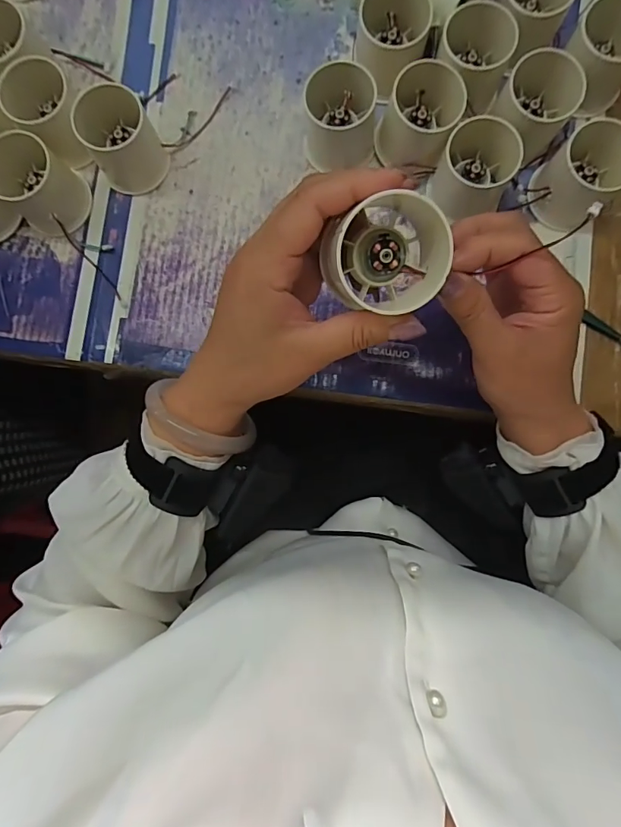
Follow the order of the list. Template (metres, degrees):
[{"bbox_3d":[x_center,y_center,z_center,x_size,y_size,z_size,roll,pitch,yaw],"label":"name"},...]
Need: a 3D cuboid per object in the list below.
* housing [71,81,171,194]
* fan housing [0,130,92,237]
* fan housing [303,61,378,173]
[{"bbox_3d":[-0.143,-0.208,0.335,0.052,0.048,0.056,0,87,2],"label":"housing"},{"bbox_3d":[-0.205,-0.173,0.334,0.057,0.048,0.052,0,87,2],"label":"fan housing"},{"bbox_3d":[0.022,-0.224,0.334,0.052,0.038,0.053,-1,87,2],"label":"fan housing"}]

